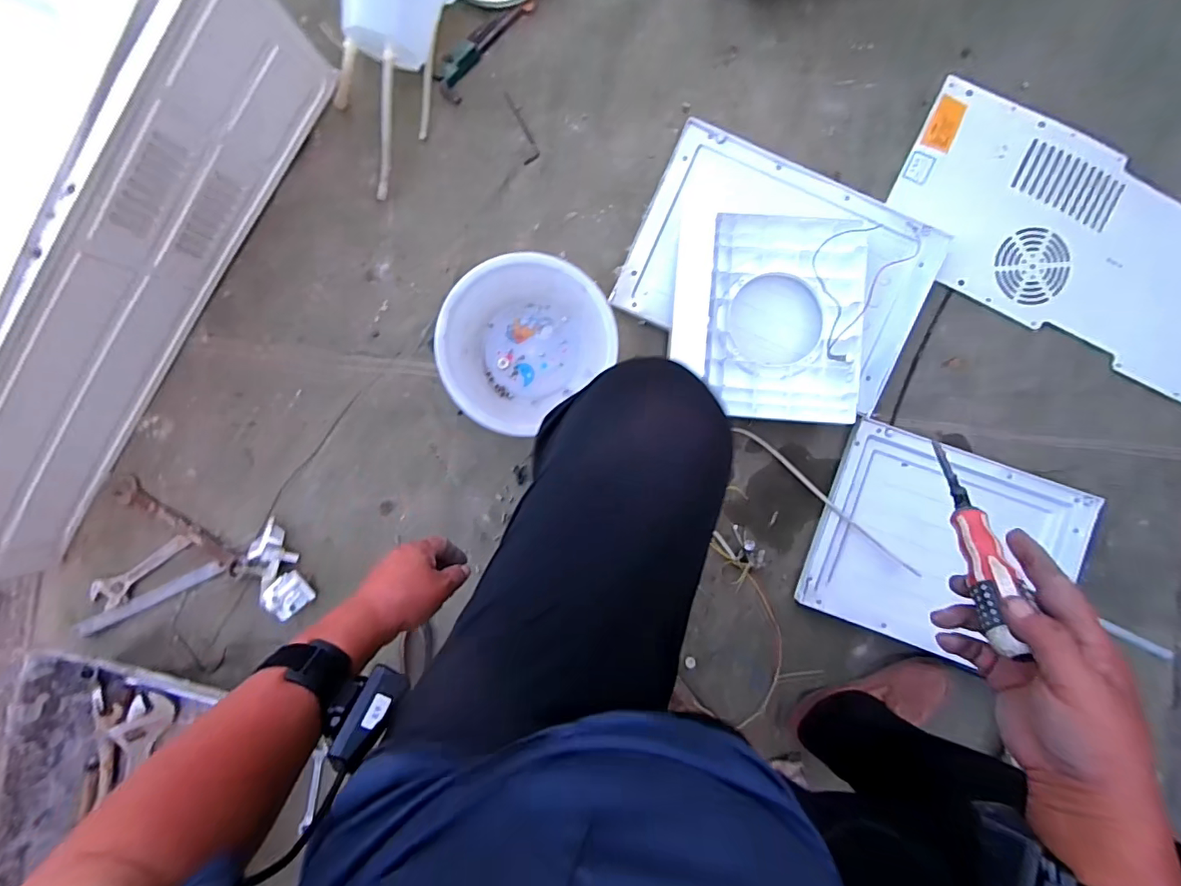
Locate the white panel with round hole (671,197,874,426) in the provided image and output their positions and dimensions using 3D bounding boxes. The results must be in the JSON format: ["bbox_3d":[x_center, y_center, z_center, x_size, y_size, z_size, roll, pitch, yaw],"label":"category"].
[{"bbox_3d":[0.250,-0.184,0.721,0.268,0.081,0.297,4,91,0],"label":"white panel with round hole"}]

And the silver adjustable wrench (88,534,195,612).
[{"bbox_3d":[-0.708,0.205,0.802,0.188,0.012,0.051,-28,91,1],"label":"silver adjustable wrench"}]

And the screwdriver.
[{"bbox_3d":[0.296,0.069,0.388,0.023,0.183,0.024,20,136,-5],"label":"screwdriver"}]

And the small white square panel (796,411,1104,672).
[{"bbox_3d":[0.525,0.158,0.747,0.351,0.036,0.298,20,89,11],"label":"small white square panel"}]

